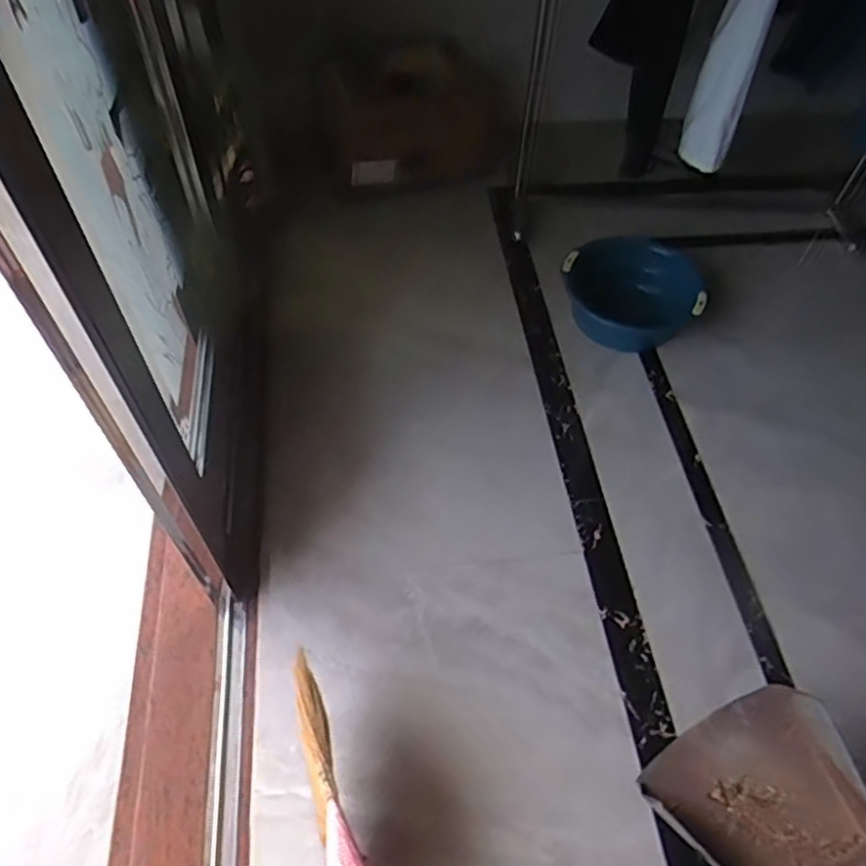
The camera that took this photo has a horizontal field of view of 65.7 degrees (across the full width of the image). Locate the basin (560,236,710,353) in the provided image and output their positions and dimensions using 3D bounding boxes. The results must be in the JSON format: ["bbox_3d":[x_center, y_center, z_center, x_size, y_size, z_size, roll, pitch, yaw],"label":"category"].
[{"bbox_3d":[0.482,-0.341,1.660,0.323,0.146,0.286,15,54,5],"label":"basin"}]

